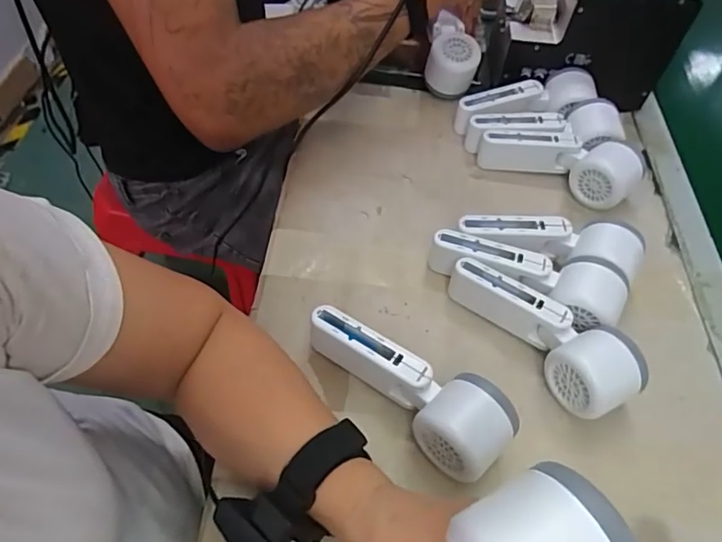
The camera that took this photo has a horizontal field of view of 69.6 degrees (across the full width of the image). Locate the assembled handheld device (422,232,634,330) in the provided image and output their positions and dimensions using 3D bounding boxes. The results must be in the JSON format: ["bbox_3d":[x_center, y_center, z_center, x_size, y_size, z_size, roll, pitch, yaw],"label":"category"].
[{"bbox_3d":[0.144,0.004,0.463,0.167,0.049,0.062,22,56,11],"label":"assembled handheld device"}]

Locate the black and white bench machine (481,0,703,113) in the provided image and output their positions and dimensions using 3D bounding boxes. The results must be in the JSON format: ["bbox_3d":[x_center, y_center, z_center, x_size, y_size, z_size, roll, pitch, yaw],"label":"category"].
[{"bbox_3d":[0.265,-0.298,0.614,0.185,0.122,0.129,9,54,2],"label":"black and white bench machine"}]

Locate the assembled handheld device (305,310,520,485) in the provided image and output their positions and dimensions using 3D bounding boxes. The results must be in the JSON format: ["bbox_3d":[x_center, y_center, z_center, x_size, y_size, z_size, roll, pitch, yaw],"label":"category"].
[{"bbox_3d":[0.033,0.082,0.391,0.168,0.050,0.059,38,60,21],"label":"assembled handheld device"}]

